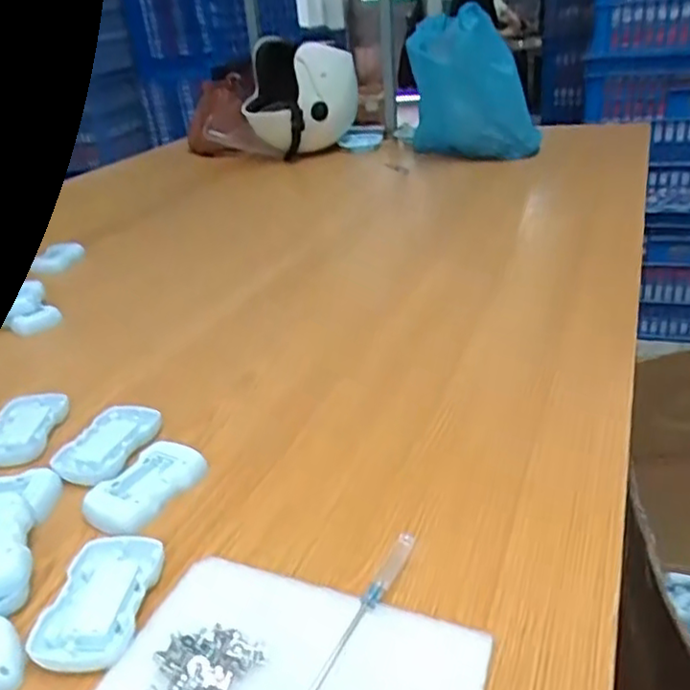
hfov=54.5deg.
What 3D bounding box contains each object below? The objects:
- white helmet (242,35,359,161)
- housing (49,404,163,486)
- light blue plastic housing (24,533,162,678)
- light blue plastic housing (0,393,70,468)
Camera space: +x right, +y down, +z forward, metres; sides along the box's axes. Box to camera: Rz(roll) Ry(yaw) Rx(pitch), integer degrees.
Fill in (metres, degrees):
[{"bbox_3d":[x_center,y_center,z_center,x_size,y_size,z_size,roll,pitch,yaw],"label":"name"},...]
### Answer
[{"bbox_3d":[-0.097,-0.554,1.485,0.240,0.222,0.277,-8,28,-2],"label":"white helmet"},{"bbox_3d":[-0.192,0.079,0.545,0.055,0.014,0.089,3,29,17],"label":"housing"},{"bbox_3d":[-0.145,0.150,0.397,0.055,0.011,0.088,-2,28,6],"label":"light blue plastic housing"},{"bbox_3d":[-0.278,0.072,0.578,0.059,0.014,0.091,-5,28,2],"label":"light blue plastic housing"}]

